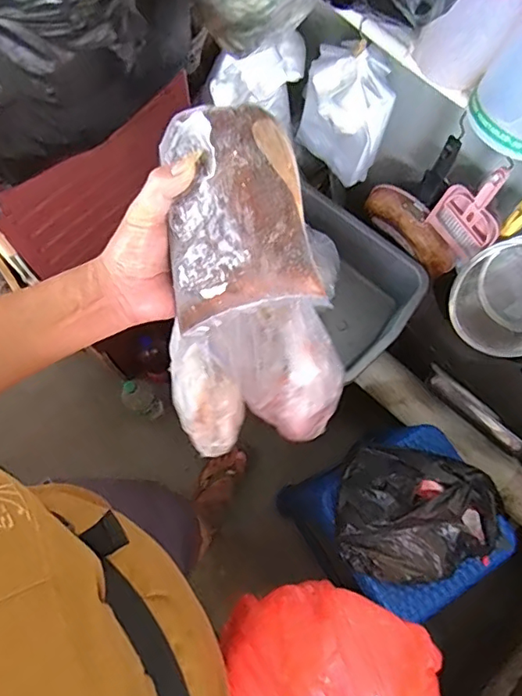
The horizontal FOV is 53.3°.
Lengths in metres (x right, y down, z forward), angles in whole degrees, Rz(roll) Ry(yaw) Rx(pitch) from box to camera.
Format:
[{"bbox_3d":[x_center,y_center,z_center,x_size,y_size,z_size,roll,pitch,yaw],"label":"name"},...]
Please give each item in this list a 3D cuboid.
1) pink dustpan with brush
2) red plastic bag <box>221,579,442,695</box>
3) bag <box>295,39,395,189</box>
[{"bbox_3d":[0.361,-0.226,0.902,0.042,0.202,0.122,-33,75,-12],"label":"pink dustpan with brush"},{"bbox_3d":[0.063,0.300,0.504,0.179,0.307,0.114,22,71,6],"label":"red plastic bag"},{"bbox_3d":[0.148,-0.408,0.928,0.155,0.226,0.113,13,71,3],"label":"bag"}]

